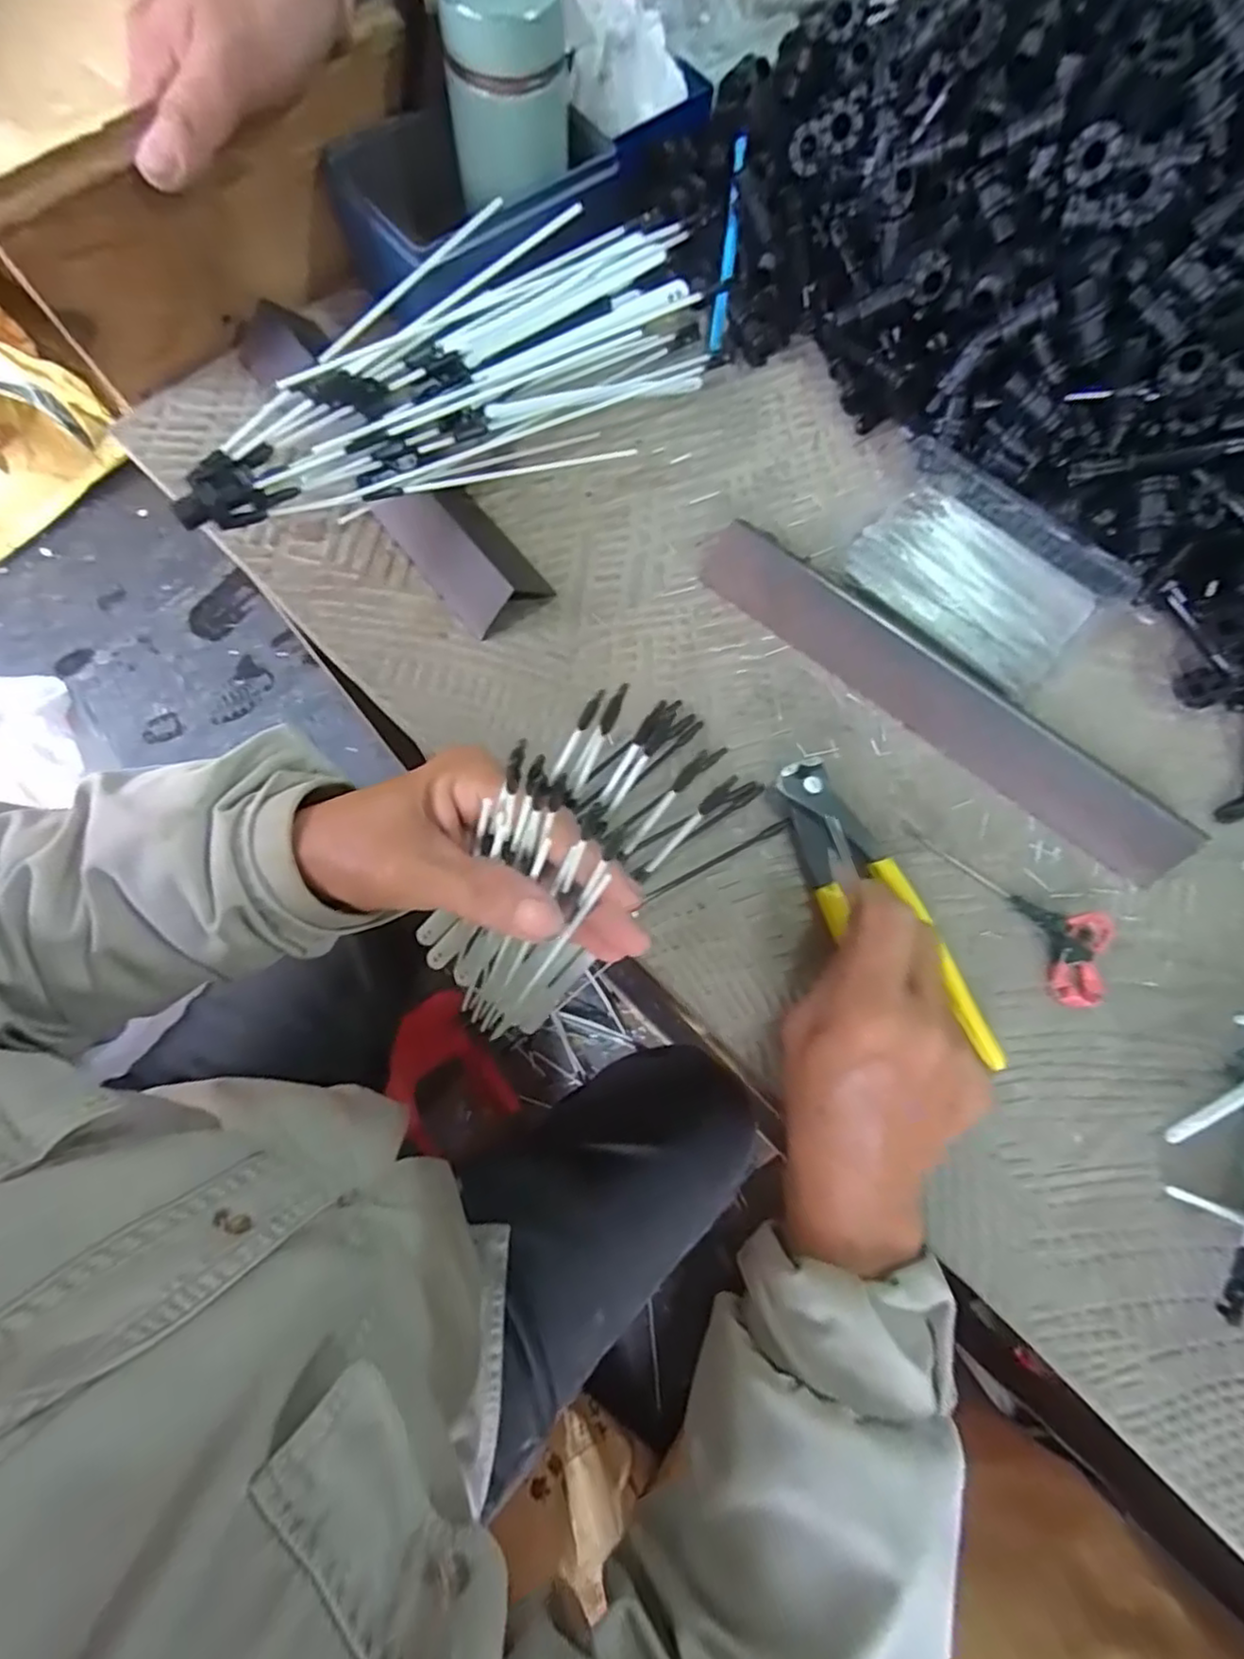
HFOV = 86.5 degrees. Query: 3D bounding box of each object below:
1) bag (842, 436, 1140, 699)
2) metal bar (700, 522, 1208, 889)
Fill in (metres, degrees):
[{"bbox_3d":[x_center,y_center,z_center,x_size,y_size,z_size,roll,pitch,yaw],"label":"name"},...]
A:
[{"bbox_3d":[0.198,-0.142,0.368,0.135,0.021,0.096,42,77,9],"label":"bag"},{"bbox_3d":[0.165,-0.070,0.344,0.279,0.020,0.033,38,76,8],"label":"metal bar"}]

